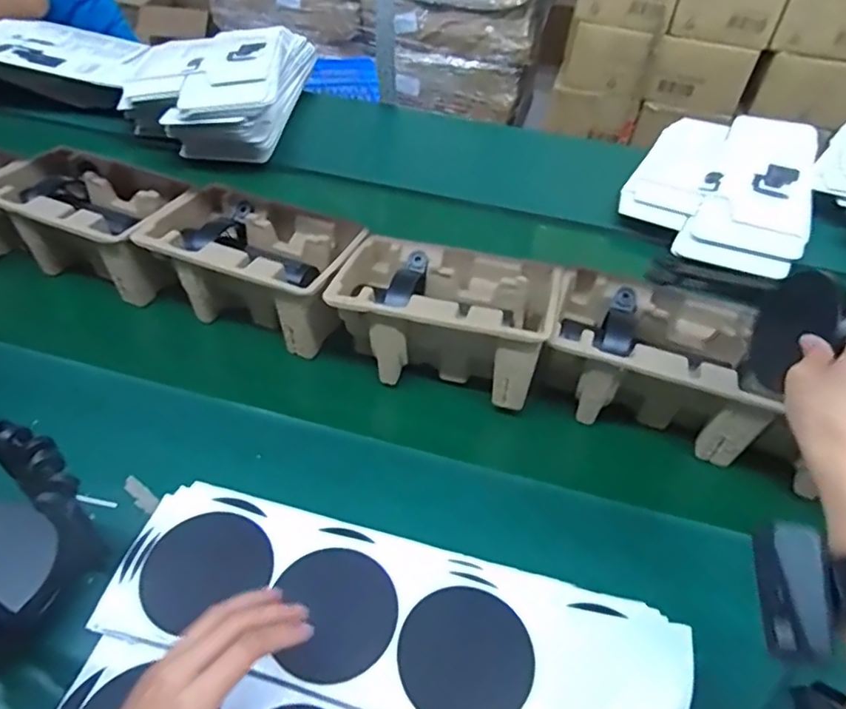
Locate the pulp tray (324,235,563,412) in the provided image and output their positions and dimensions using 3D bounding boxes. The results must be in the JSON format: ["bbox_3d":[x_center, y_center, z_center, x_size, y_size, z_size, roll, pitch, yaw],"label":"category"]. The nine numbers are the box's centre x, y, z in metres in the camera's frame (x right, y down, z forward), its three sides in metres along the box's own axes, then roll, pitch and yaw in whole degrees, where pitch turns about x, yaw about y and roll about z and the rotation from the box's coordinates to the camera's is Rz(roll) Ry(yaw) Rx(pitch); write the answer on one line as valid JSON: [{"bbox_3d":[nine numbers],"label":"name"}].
[{"bbox_3d":[0.022,-0.044,0.625,0.226,0.104,0.139,13,44,6],"label":"pulp tray"}]

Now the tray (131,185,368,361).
[{"bbox_3d":[-0.195,-0.092,0.675,0.230,0.118,0.141,16,44,9],"label":"tray"}]

